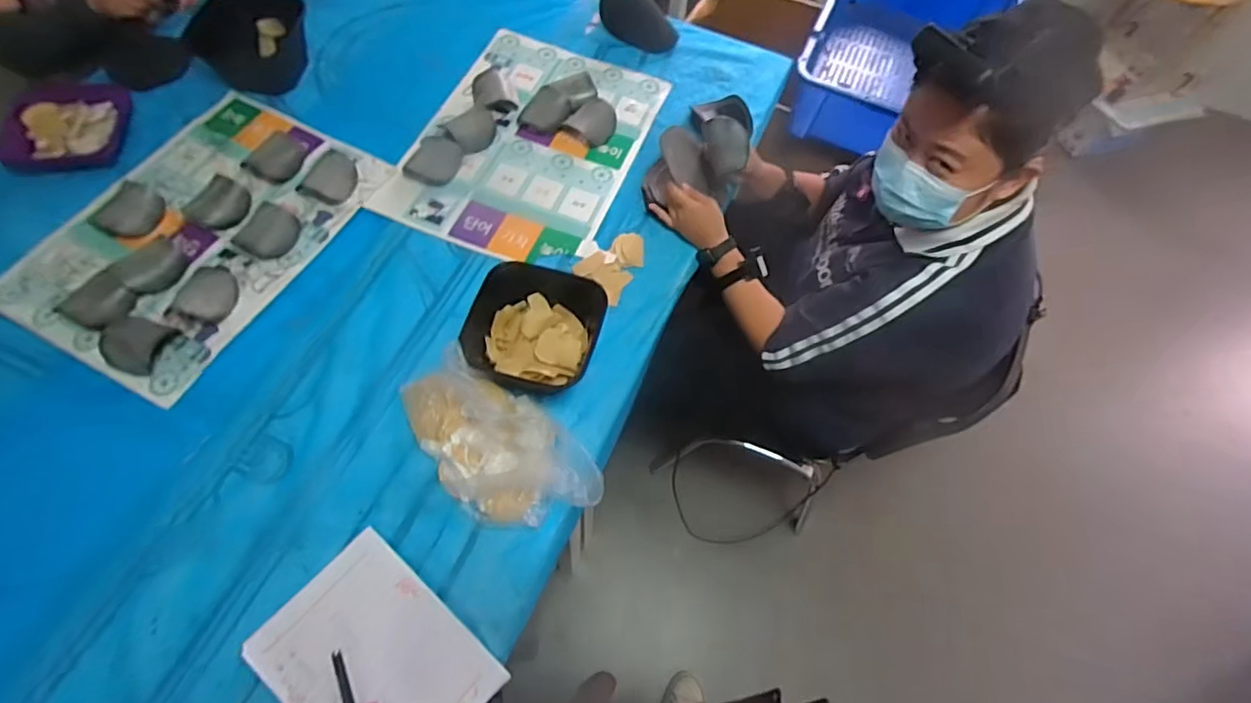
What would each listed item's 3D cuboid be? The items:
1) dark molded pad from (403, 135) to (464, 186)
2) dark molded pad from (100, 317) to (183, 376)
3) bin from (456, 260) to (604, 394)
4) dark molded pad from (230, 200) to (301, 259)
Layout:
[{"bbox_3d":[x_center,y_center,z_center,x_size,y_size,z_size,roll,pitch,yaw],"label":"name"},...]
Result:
[{"bbox_3d":[-0.338,-0.338,1.070,0.084,0.019,0.097,19,62,8],"label":"dark molded pad"},{"bbox_3d":[-0.695,-0.011,0.853,0.093,0.031,0.086,15,61,6],"label":"dark molded pad"},{"bbox_3d":[-0.128,-0.030,0.886,0.192,0.089,0.185,3,61,-1],"label":"bin"},{"bbox_3d":[-0.570,-0.193,0.973,0.083,0.017,0.091,17,61,7],"label":"dark molded pad"}]

